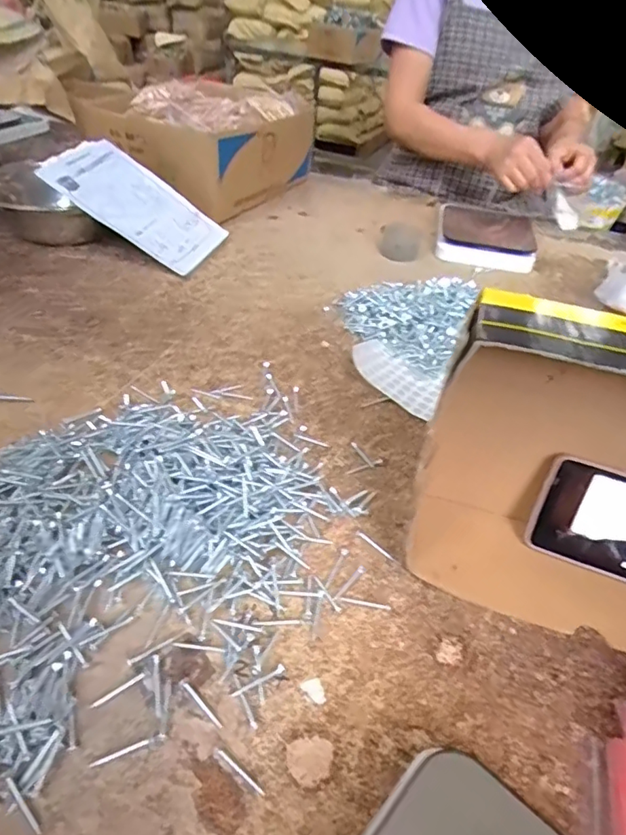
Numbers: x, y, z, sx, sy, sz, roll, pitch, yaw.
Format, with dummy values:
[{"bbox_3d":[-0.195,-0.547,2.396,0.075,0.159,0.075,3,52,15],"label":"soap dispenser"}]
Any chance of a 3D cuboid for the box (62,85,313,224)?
[{"bbox_3d":[-0.163,-0.464,0.903,0.219,0.131,0.320,24,44,20],"label":"box"}]

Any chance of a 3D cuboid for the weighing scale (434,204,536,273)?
[{"bbox_3d":[0.279,-0.296,0.864,0.152,0.027,0.177,16,42,6],"label":"weighing scale"}]

